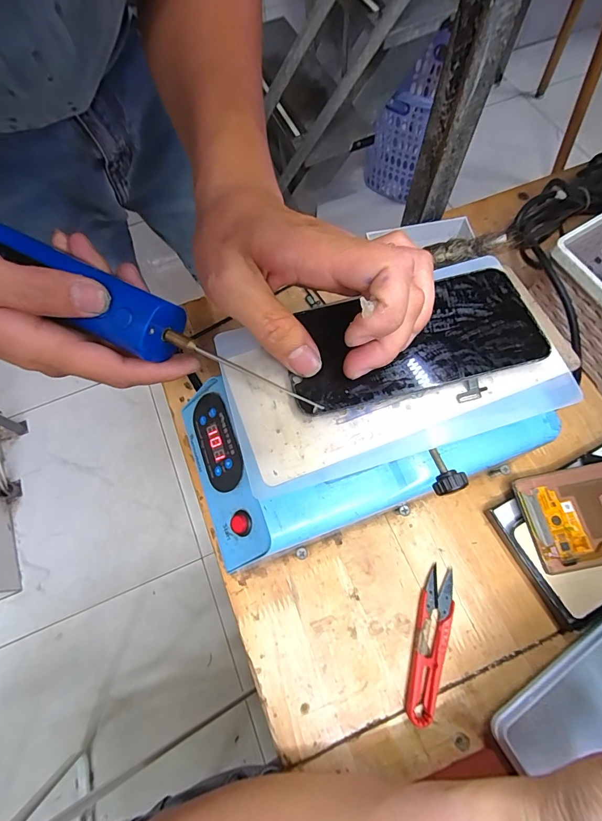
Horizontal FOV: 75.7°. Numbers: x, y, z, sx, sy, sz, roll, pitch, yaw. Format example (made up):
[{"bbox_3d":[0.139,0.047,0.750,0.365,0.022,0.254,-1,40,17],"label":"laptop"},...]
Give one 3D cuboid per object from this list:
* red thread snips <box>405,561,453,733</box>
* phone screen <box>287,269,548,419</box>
[{"bbox_3d":[0.095,0.167,0.280,0.024,0.008,0.100,14,70,8],"label":"red thread snips"},{"bbox_3d":[0.059,-0.041,0.222,0.136,0.005,0.068,-16,69,-2],"label":"phone screen"}]

